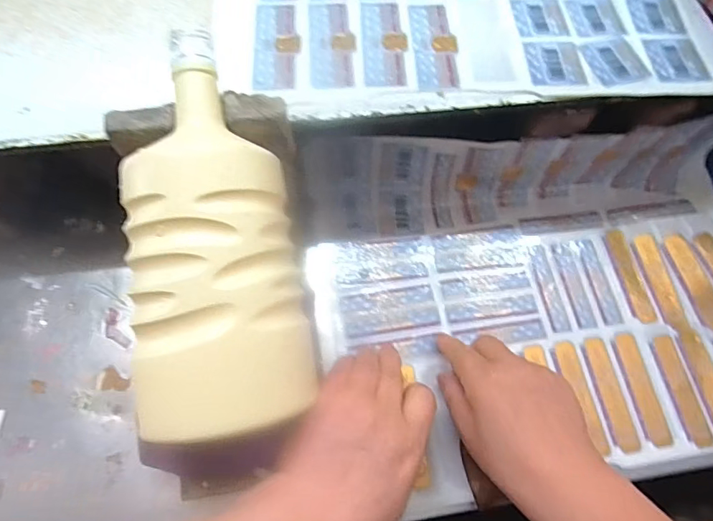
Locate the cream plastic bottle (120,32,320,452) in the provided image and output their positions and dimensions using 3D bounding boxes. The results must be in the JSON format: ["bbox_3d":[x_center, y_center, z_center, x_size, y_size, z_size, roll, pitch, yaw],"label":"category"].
[{"bbox_3d":[-0.091,-0.016,0.296,0.099,0.058,0.248,-7,86,-6],"label":"cream plastic bottle"}]

